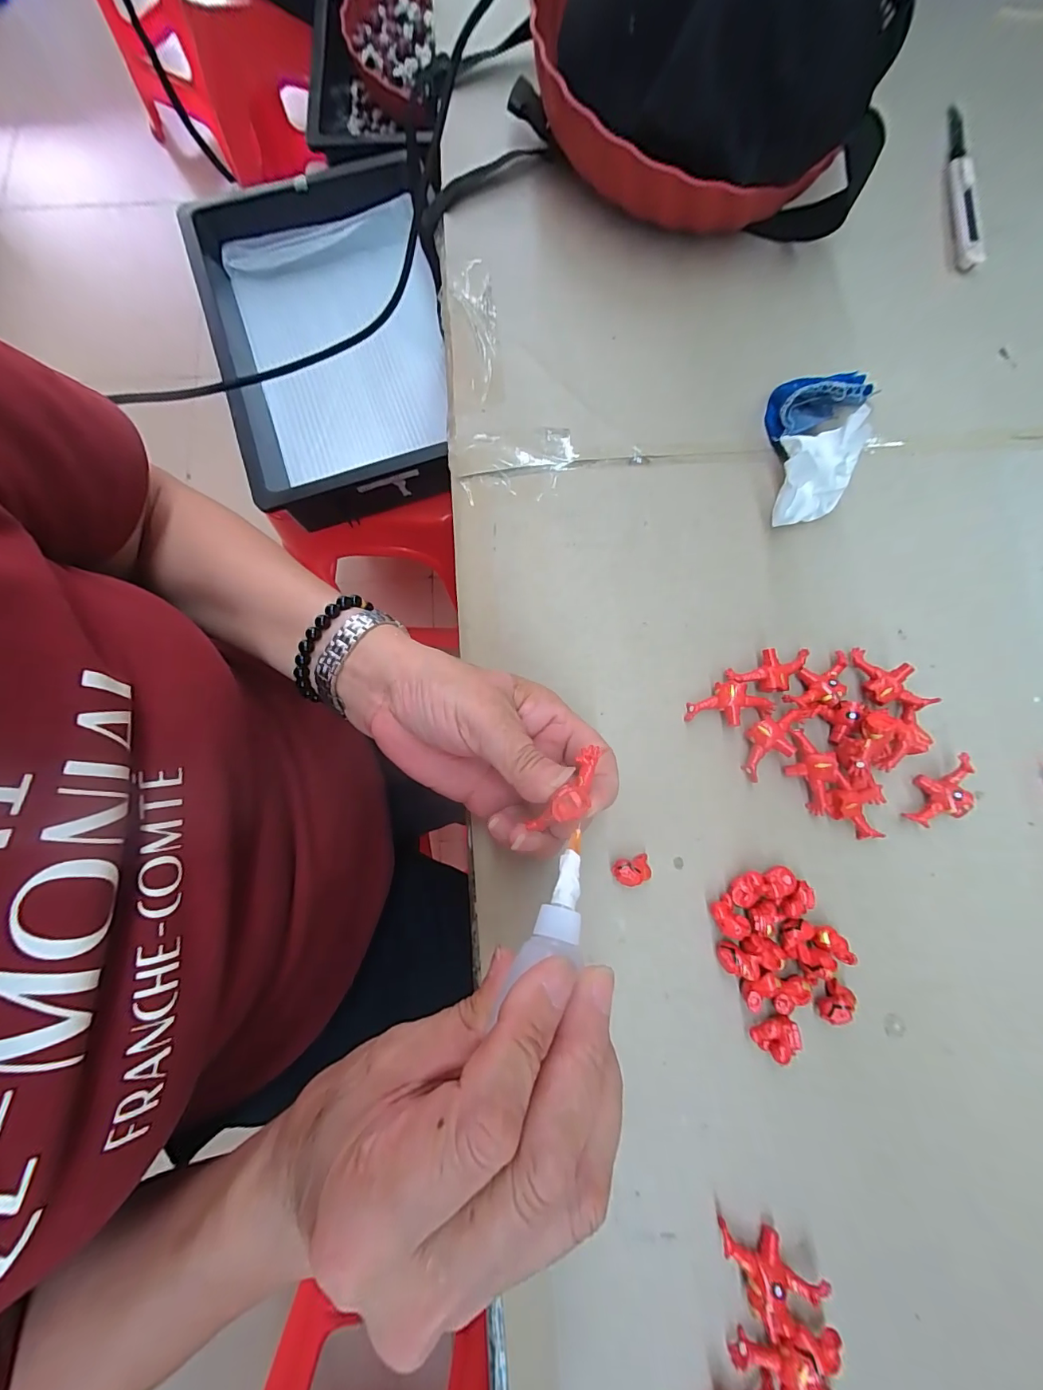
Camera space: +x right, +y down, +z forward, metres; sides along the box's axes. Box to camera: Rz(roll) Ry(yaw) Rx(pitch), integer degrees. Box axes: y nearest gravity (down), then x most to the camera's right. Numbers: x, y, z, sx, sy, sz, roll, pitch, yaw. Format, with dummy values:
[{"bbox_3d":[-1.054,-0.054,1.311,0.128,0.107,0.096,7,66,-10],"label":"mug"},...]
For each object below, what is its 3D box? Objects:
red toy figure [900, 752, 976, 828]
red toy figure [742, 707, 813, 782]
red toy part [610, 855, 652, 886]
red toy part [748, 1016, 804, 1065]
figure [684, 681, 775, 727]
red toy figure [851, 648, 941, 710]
[{"bbox_3d":[0.237,0.057,0.256,0.043,0.013,0.025,-26,80,-6],"label":"red toy figure"},{"bbox_3d":[0.145,0.024,0.261,0.051,0.015,0.024,-39,81,-8],"label":"red toy figure"},{"bbox_3d":[0.060,0.097,0.249,0.022,0.013,0.014,-7,78,-2],"label":"red toy part"},{"bbox_3d":[0.130,0.173,0.231,0.020,0.011,0.017,-42,82,-8],"label":"red toy part"},{"bbox_3d":[0.122,0.006,0.263,0.047,0.015,0.023,10,78,1],"label":"figure"},{"bbox_3d":[0.212,-0.007,0.265,0.023,0.018,0.047,-37,81,-8],"label":"red toy figure"}]

